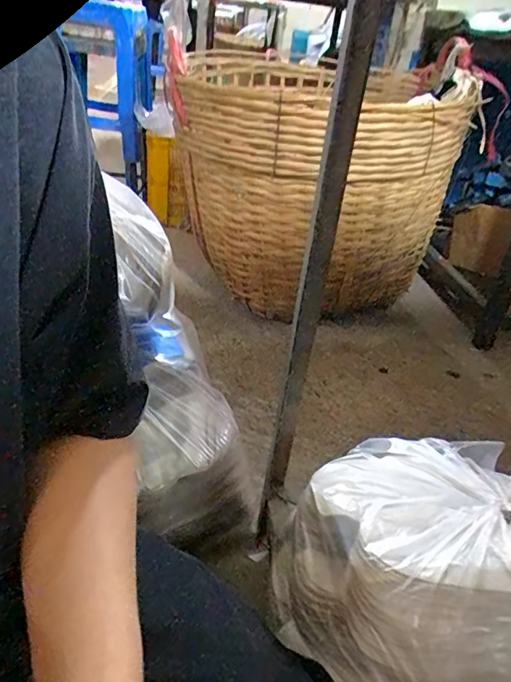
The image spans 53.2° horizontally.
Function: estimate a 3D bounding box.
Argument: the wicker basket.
[{"bbox_3d":[0.158,-0.363,1.290,0.528,0.490,0.559,28,37,31],"label":"wicker basket"}]

